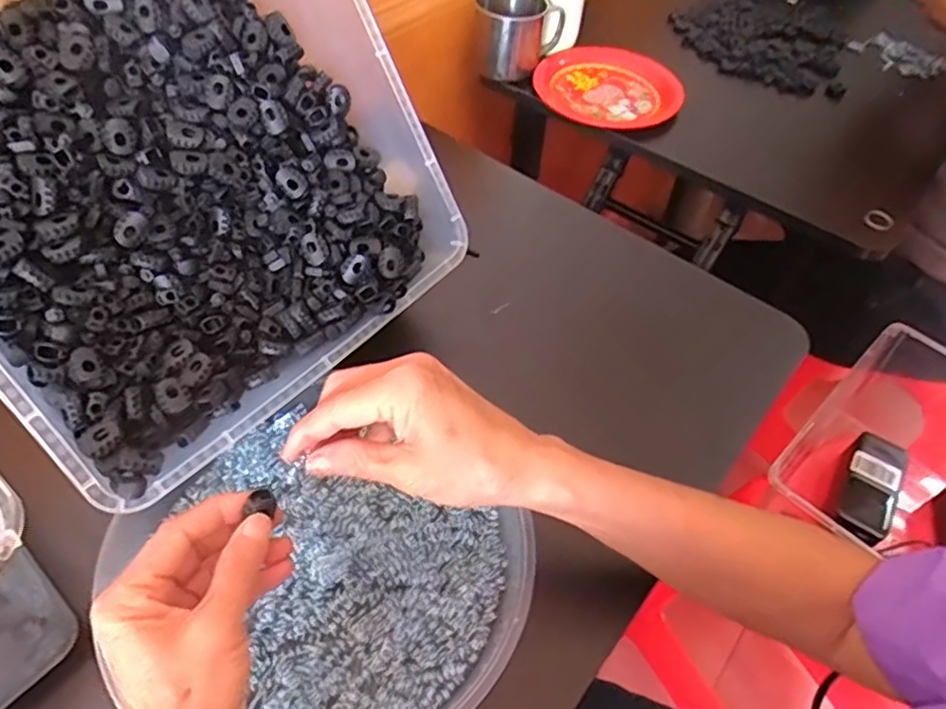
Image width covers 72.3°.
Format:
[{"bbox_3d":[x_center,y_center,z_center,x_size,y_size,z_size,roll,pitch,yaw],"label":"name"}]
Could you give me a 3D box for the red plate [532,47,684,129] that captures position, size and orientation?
[{"bbox_3d":[0.153,-0.313,0.758,0.165,0.021,0.153,3,51,-3],"label":"red plate"}]

